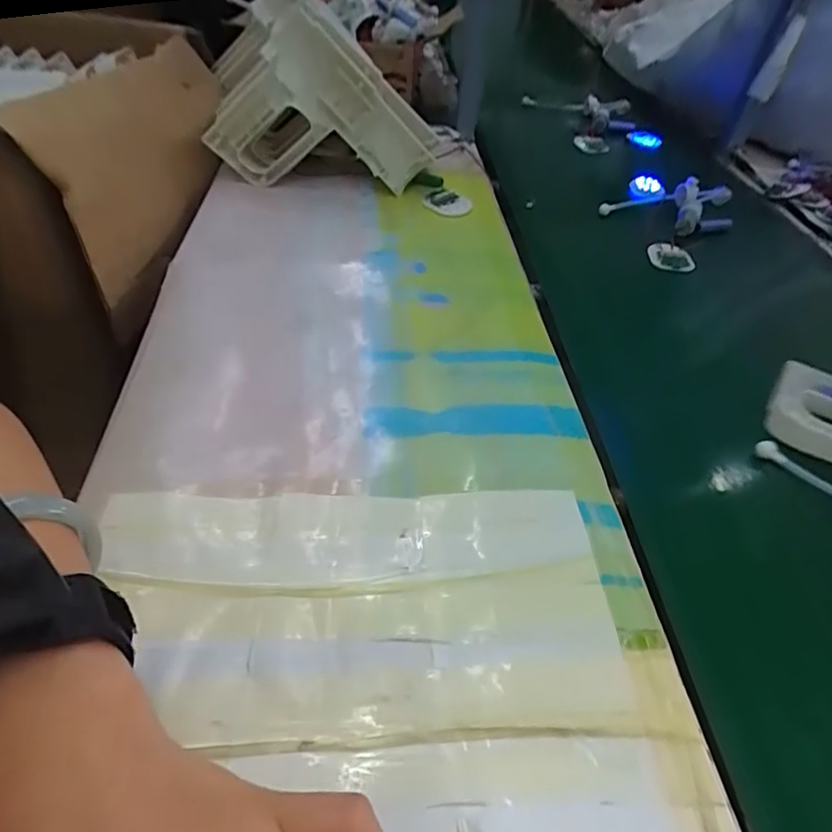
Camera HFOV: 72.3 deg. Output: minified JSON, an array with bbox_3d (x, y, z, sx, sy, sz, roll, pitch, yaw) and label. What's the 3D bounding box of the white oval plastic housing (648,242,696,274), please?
[{"bbox_3d":[0.290,-0.181,0.649,0.051,0.015,0.045,16,46,10],"label":"white oval plastic housing"}]

